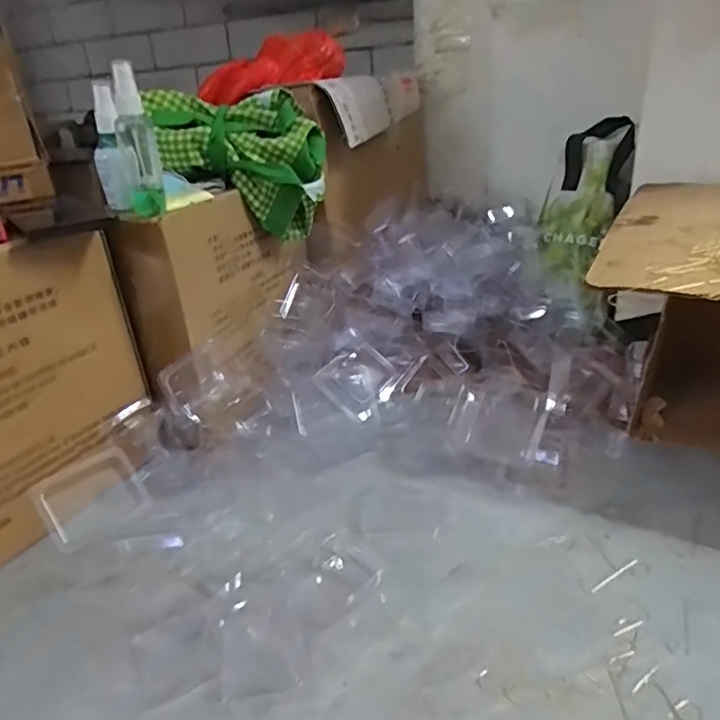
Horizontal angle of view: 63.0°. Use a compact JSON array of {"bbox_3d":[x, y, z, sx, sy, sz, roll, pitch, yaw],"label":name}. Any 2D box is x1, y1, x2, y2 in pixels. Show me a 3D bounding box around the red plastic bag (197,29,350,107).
[{"bbox_3d":[-0.126,-0.401,0.808,0.203,0.069,0.098,-20,27,-2],"label":"red plastic bag"}]

